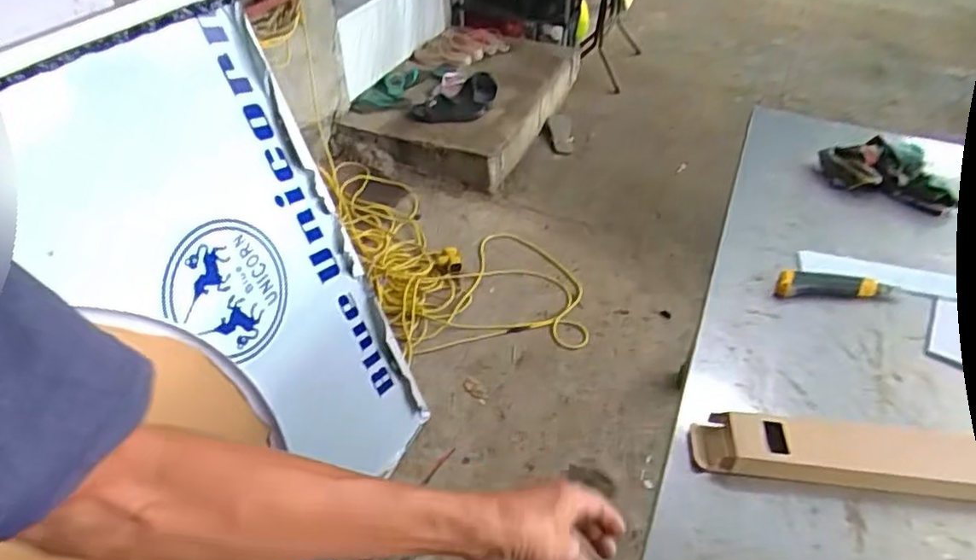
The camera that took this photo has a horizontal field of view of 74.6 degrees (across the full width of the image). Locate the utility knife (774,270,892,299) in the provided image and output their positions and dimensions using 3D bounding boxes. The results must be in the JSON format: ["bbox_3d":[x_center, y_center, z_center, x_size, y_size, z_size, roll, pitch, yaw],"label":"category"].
[{"bbox_3d":[0.467,0.006,0.868,0.152,0.017,0.039,1,40,1],"label":"utility knife"}]

